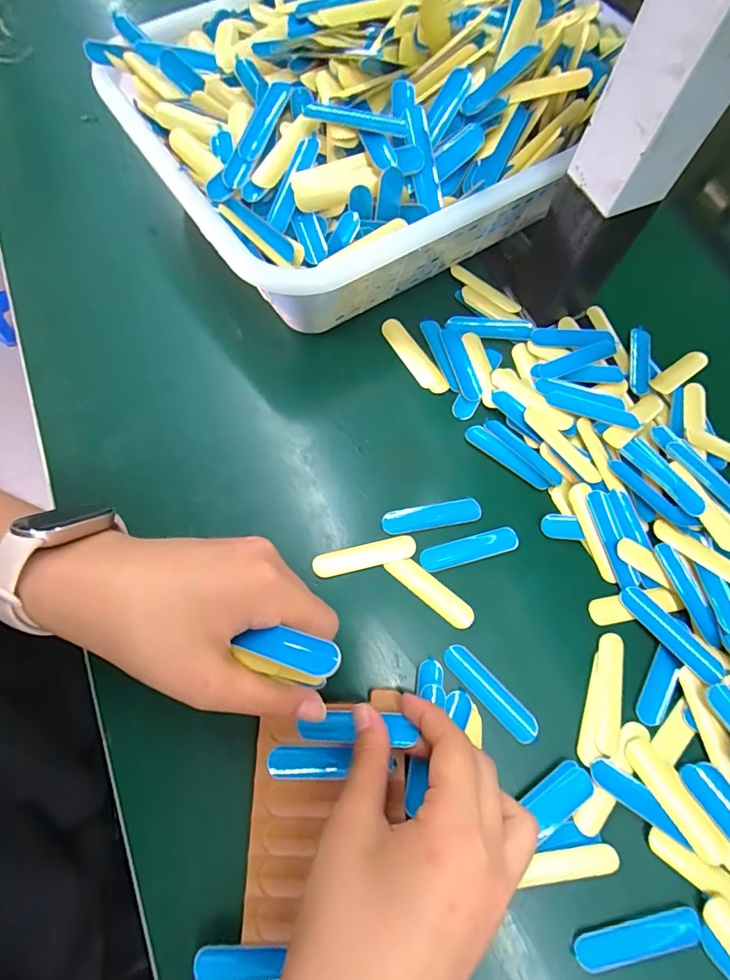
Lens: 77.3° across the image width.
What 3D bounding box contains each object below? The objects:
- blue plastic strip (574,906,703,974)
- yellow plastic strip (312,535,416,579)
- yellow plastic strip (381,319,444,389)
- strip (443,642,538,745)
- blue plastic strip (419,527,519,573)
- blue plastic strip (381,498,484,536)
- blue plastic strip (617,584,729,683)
[{"bbox_3d":[0.132,0.216,0.218,0.062,0.004,0.015,-12,70,-4],"label":"blue plastic strip"},{"bbox_3d":[0.000,0.040,0.279,0.063,0.004,0.015,-13,70,-5],"label":"yellow plastic strip"},{"bbox_3d":[0.033,-0.098,0.328,0.016,0.007,0.062,-30,72,-10],"label":"yellow plastic strip"},{"bbox_3d":[0.070,0.113,0.255,0.016,0.004,0.062,-43,75,-14],"label":"strip"},{"bbox_3d":[0.064,0.037,0.281,0.061,0.004,0.015,-14,70,-5],"label":"blue plastic strip"},{"bbox_3d":[0.042,0.016,0.288,0.062,0.004,0.016,-10,69,-3],"label":"blue plastic strip"},{"bbox_3d":[0.176,0.082,0.263,0.016,0.004,0.062,-35,63,-12],"label":"blue plastic strip"}]

